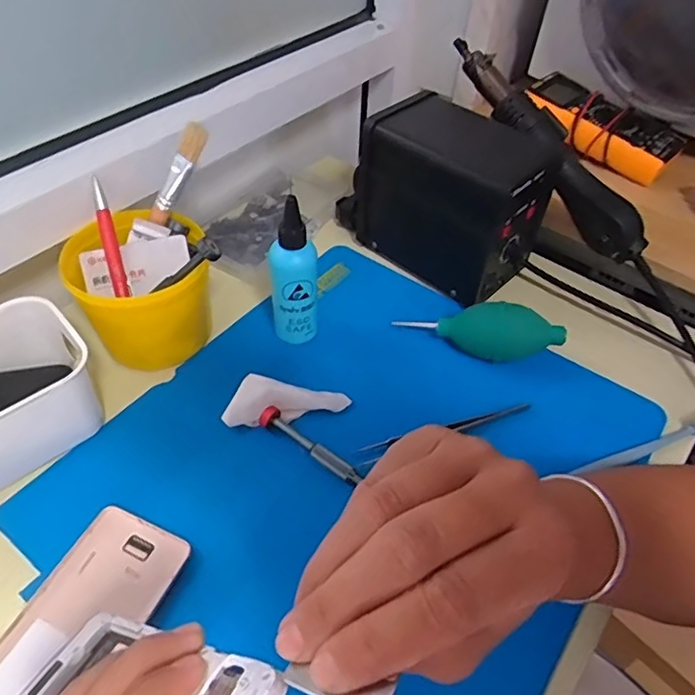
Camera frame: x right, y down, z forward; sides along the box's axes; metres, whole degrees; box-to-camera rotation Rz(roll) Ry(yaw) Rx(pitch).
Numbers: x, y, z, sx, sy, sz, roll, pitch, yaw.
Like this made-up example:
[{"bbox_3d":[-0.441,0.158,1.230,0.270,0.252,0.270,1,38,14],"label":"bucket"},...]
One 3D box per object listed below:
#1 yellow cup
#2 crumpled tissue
[{"bbox_3d":[-0.172,-0.049,0.470,0.112,0.092,0.102,2,48,-2],"label":"yellow cup"},{"bbox_3d":[-0.047,0.039,0.446,0.096,0.018,0.035,-3,49,-7],"label":"crumpled tissue"}]

